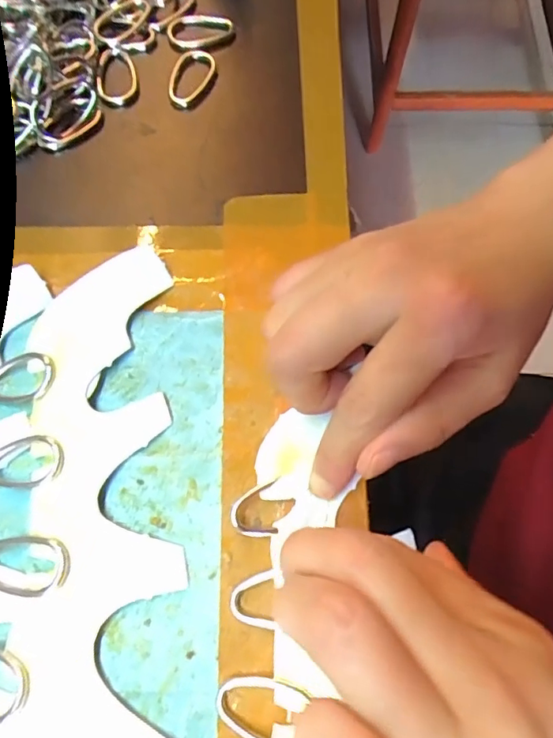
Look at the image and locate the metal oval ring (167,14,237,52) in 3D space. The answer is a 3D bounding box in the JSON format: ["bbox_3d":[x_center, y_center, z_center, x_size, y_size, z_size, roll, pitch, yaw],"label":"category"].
[{"bbox_3d":[-0.038,-0.167,0.256,0.033,0.007,0.021,-4,71,-2],"label":"metal oval ring"}]

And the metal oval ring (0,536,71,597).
[{"bbox_3d":[-0.089,0.069,0.180,0.033,0.005,0.019,7,71,1],"label":"metal oval ring"}]

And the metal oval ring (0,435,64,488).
[{"bbox_3d":[-0.093,0.035,0.189,0.029,0.004,0.018,-6,71,-3],"label":"metal oval ring"}]

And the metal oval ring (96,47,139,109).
[{"bbox_3d":[-0.078,-0.143,0.250,0.020,0.004,0.032,-6,72,-3],"label":"metal oval ring"}]

